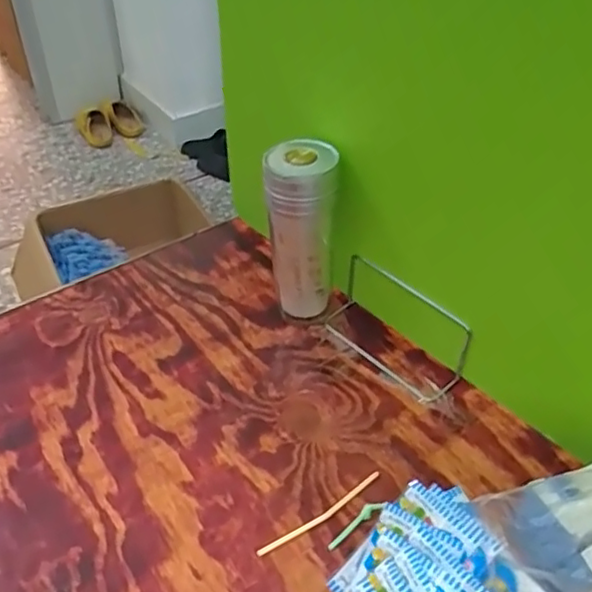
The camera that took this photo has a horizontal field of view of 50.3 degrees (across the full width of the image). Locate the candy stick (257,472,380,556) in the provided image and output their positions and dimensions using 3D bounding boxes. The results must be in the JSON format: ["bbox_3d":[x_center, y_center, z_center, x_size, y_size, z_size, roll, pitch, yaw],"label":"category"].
[{"bbox_3d":[0.022,0.180,0.520,0.122,0.004,0.010,-25,49,-25],"label":"candy stick"}]

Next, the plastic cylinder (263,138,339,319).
[{"bbox_3d":[0.004,-0.056,0.634,0.066,0.193,0.058,6,43,5],"label":"plastic cylinder"}]

